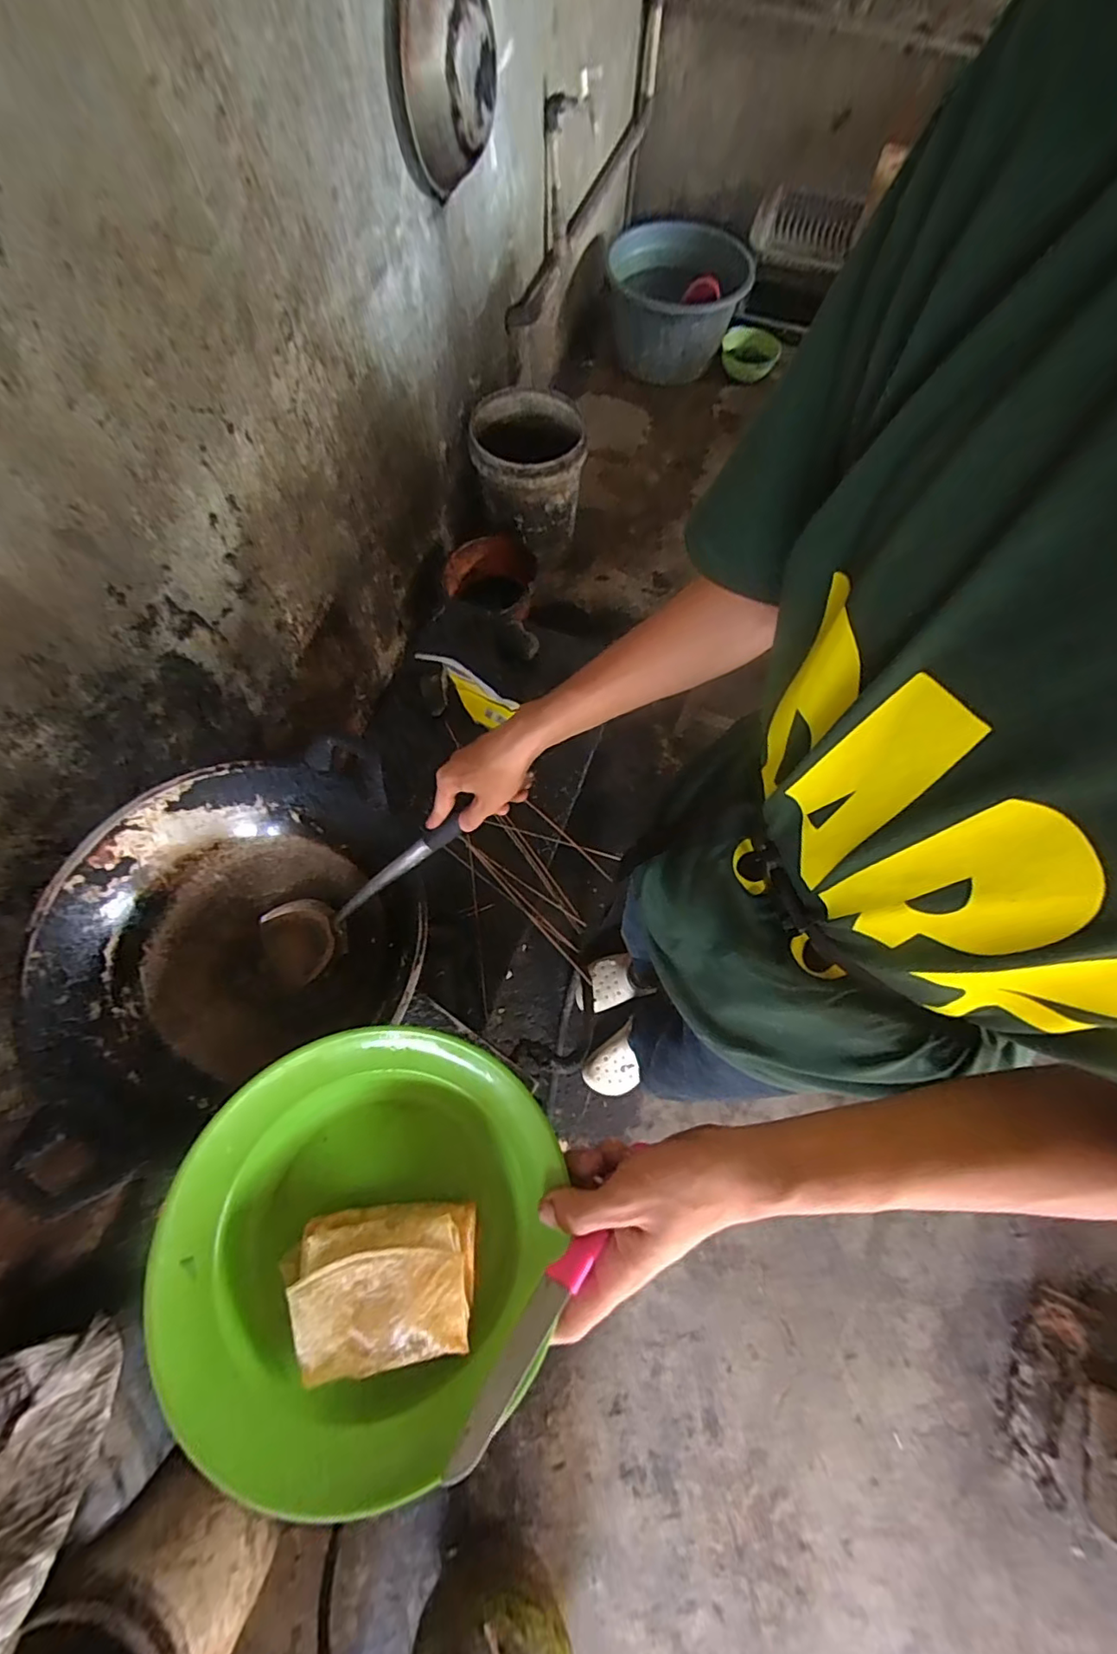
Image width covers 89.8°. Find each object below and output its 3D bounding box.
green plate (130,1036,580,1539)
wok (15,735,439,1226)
[{"bbox_3d":[-0.108,0.223,0.320,0.189,0.058,0.208,34,74,10],"label":"green plate"},{"bbox_3d":[-0.378,0.133,0.677,0.440,0.152,0.403,-22,73,-8],"label":"wok"}]

